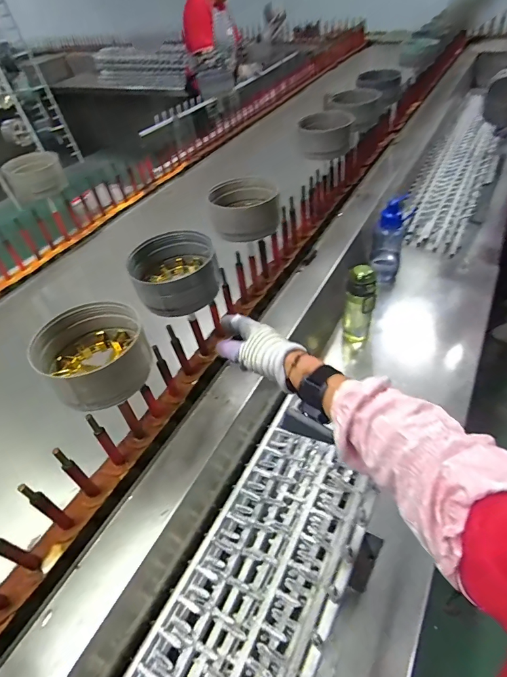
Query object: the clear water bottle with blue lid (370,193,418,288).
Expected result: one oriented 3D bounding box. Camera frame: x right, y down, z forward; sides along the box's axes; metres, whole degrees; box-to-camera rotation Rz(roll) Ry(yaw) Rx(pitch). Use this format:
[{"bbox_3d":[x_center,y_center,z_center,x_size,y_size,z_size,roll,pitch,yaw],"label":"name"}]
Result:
[{"bbox_3d":[0.388,-0.279,1.084,0.074,0.261,0.095,21,50,27],"label":"clear water bottle with blue lid"}]

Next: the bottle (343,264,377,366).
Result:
[{"bbox_3d":[0.257,-0.057,0.941,0.069,0.254,0.062,5,44,13],"label":"bottle"}]

